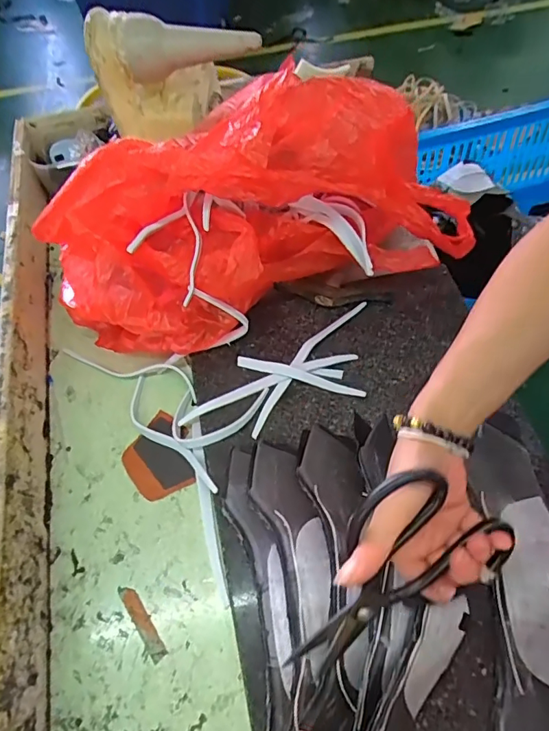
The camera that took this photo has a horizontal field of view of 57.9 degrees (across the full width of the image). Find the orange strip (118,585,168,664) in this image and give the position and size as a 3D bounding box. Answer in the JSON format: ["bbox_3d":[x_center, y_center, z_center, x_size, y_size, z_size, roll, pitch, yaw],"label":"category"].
[{"bbox_3d":[-0.126,0.242,0.470,0.015,0.004,0.075,-33,64,-14],"label":"orange strip"}]

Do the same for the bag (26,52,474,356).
[{"bbox_3d":[-0.016,-0.157,0.536,0.441,0.200,0.160,-15,61,-5],"label":"bag"}]

